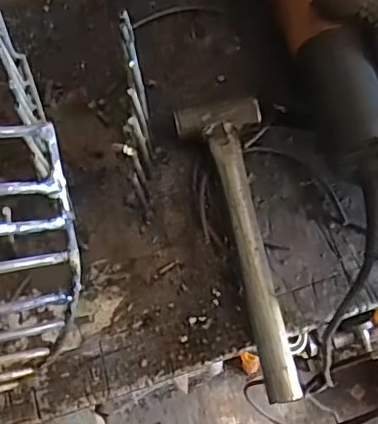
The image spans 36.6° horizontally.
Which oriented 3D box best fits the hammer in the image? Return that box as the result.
[{"bbox_3d":[0.055,0.020,0.444,0.066,0.034,0.235,-16,69,-6],"label":"hammer"}]

